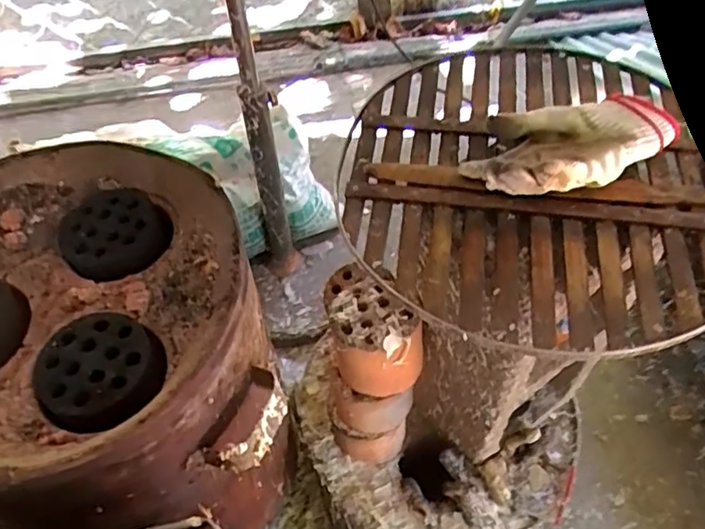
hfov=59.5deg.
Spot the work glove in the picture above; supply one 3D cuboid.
[{"bbox_3d":[0.206,-0.114,0.566,0.214,0.039,0.097,-20,54,-12],"label":"work glove"}]

